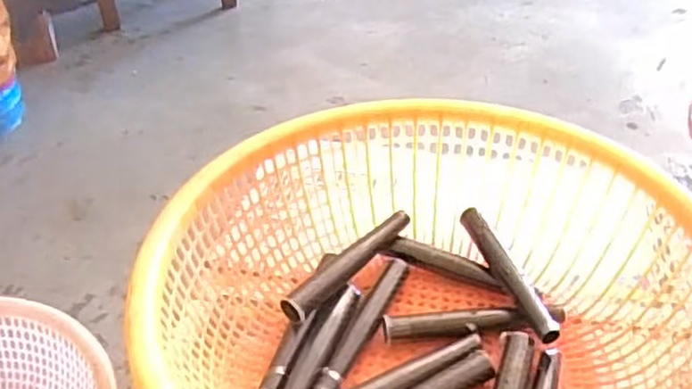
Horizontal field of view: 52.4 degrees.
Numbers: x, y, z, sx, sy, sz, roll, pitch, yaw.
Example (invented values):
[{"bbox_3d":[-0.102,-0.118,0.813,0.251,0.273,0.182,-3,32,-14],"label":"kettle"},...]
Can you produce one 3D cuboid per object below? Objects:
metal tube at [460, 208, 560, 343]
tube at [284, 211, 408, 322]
[{"bbox_3d":[0.135,0.061,0.593,0.018,0.021,0.149,-13,42,-12],"label":"metal tube"},{"bbox_3d":[0.004,0.057,0.601,0.019,0.019,0.147,30,50,32],"label":"tube"}]

